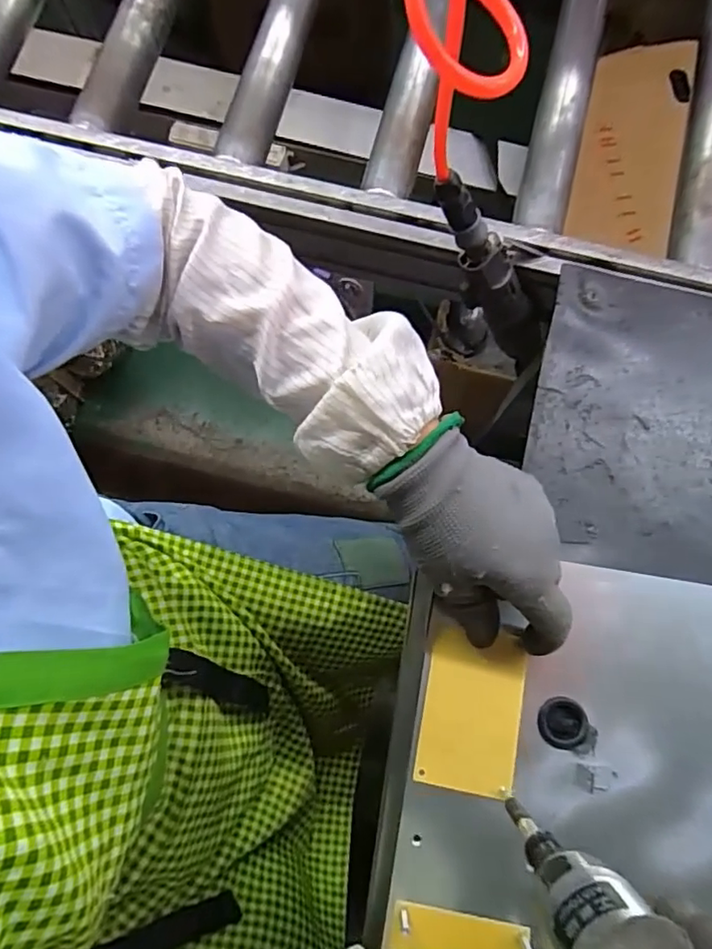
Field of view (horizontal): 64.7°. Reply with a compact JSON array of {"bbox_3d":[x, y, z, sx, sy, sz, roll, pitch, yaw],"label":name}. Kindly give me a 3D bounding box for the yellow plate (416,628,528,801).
[{"bbox_3d":[0.072,0.146,0.349,0.057,0.005,0.091,11,77,3],"label":"yellow plate"}]

